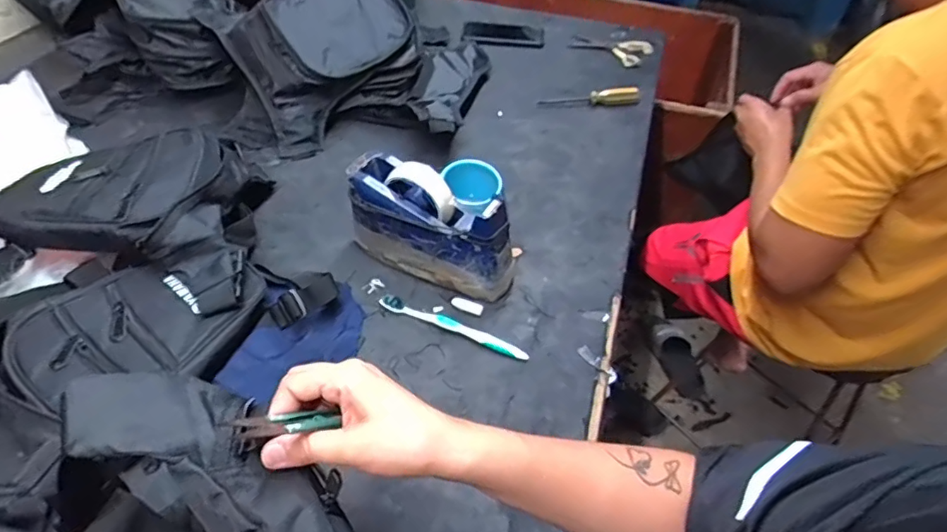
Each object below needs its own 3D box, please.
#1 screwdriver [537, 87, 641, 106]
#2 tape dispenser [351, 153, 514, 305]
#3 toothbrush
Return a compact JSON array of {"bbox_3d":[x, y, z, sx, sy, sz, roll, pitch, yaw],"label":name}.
[{"bbox_3d":[0.199,-0.292,0.935,0.173,0.034,0.024,0,46,-3],"label":"screwdriver"},{"bbox_3d":[-0.049,-0.047,0.641,0.208,0.114,0.073,23,49,19],"label":"tape dispenser"},{"bbox_3d":[-0.024,0.067,0.607,0.177,0.009,0.016,19,48,15],"label":"toothbrush"}]

